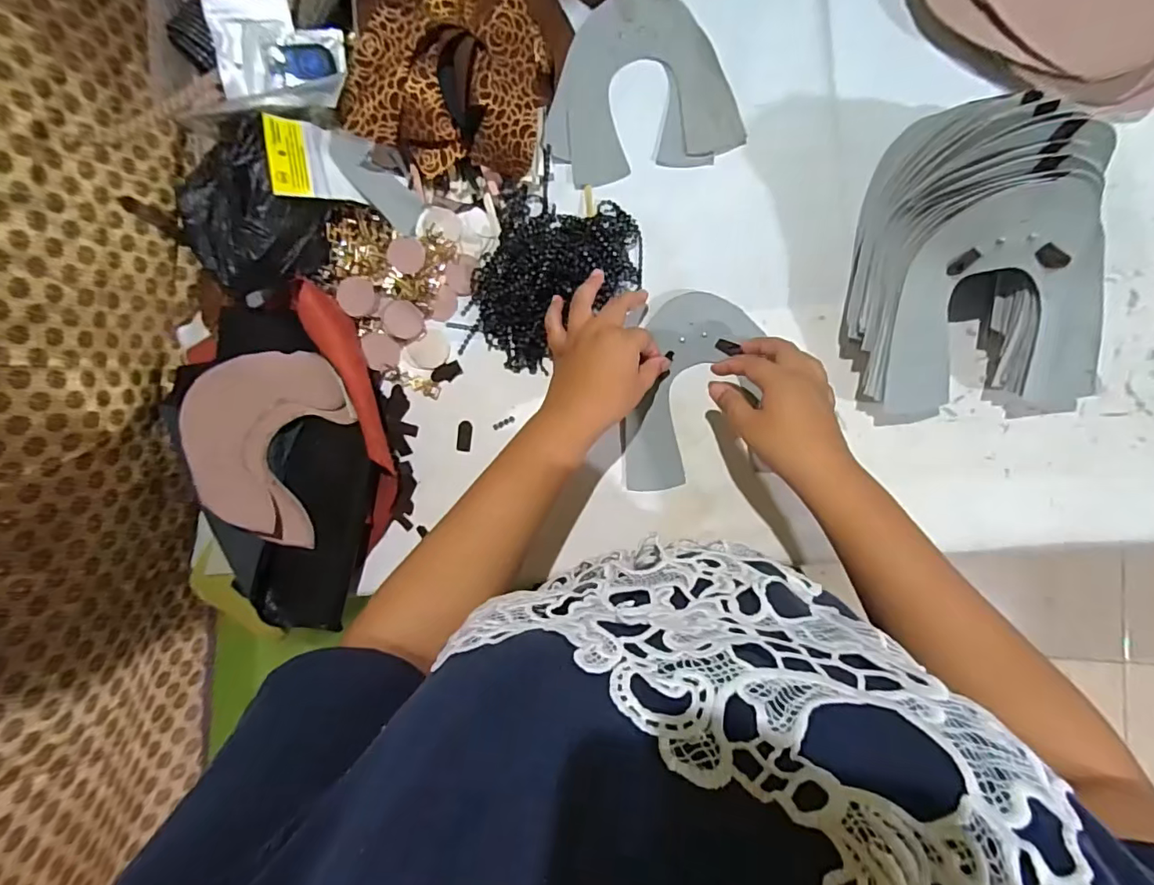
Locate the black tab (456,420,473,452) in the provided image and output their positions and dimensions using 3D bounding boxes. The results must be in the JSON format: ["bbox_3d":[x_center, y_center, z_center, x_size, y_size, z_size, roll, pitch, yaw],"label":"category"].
[{"bbox_3d":[-0.104,-0.006,0.491,0.014,0.004,0.027,6,87,8],"label":"black tab"}]

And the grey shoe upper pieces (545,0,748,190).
[{"bbox_3d":[0.053,-0.324,0.483,0.166,0.011,0.161,-8,85,7],"label":"grey shoe upper pieces"}]

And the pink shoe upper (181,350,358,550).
[{"bbox_3d":[-0.287,-0.012,0.489,0.185,0.045,0.153,31,91,9],"label":"pink shoe upper"}]

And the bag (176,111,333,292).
[{"bbox_3d":[-0.283,-0.208,0.476,0.109,0.064,0.136,-3,86,8],"label":"bag"}]

